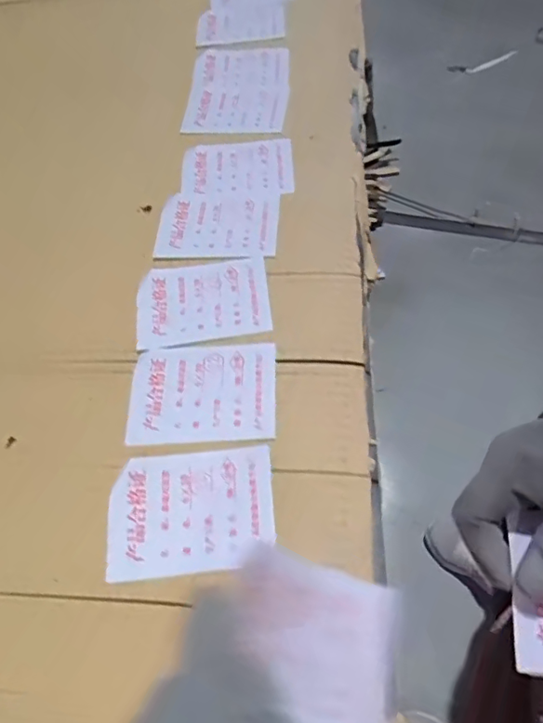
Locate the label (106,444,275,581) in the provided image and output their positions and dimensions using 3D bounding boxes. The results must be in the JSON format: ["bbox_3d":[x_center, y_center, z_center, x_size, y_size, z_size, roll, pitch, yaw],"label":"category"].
[{"bbox_3d":[-0.051,0.093,0.335,0.102,0.007,0.074,-7,58,4],"label":"label"}]

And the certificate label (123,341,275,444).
[{"bbox_3d":[-0.050,0.021,0.380,0.103,0.011,0.075,-3,59,6],"label":"certificate label"}]

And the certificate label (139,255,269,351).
[{"bbox_3d":[-0.054,-0.050,0.421,0.102,0.007,0.073,-9,58,3],"label":"certificate label"}]

